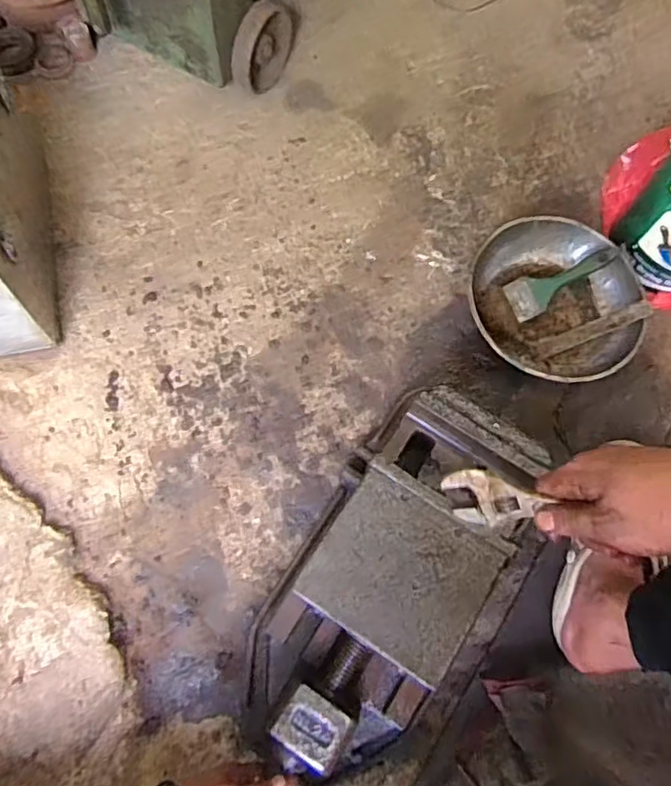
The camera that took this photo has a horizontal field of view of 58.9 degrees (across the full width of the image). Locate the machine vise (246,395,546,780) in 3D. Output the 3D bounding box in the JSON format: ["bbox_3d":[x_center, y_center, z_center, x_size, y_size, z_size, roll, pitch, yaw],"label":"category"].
[{"bbox_3d":[0.061,0.210,0.697,0.196,0.139,0.426,29,76,8],"label":"machine vise"}]

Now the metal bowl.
[{"bbox_3d":[0.300,-0.132,0.838,0.230,0.063,0.234,1,70,-2],"label":"metal bowl"}]

